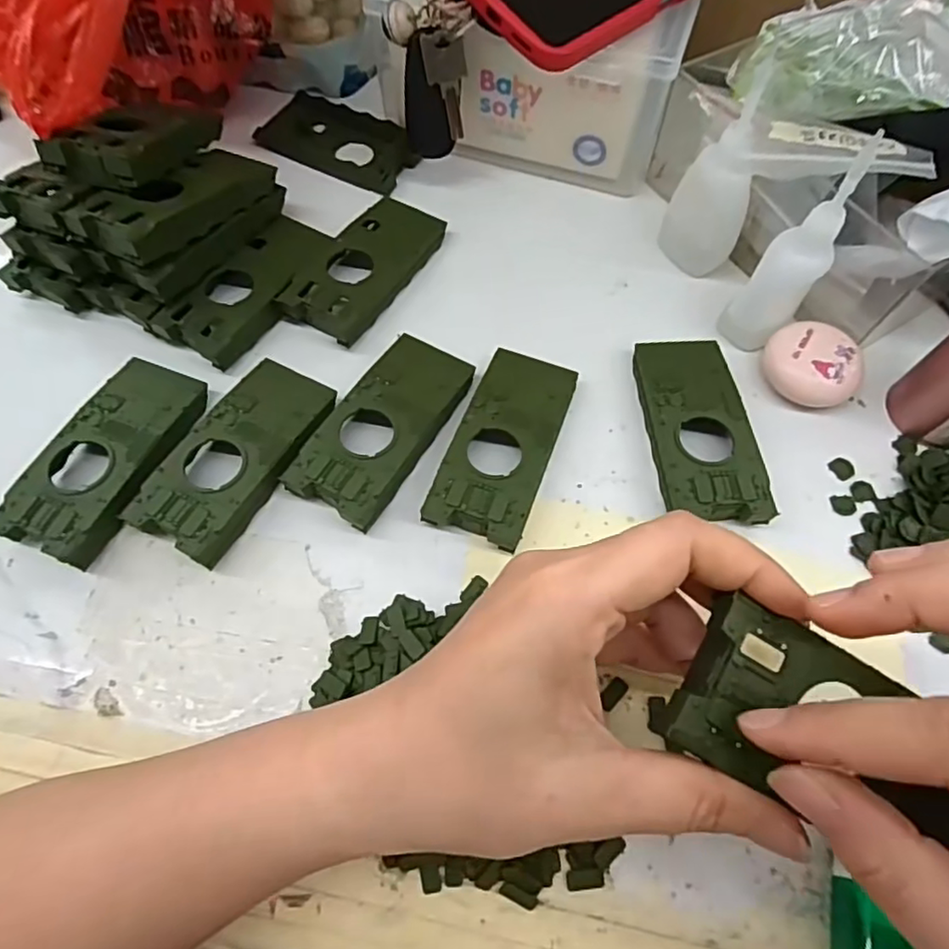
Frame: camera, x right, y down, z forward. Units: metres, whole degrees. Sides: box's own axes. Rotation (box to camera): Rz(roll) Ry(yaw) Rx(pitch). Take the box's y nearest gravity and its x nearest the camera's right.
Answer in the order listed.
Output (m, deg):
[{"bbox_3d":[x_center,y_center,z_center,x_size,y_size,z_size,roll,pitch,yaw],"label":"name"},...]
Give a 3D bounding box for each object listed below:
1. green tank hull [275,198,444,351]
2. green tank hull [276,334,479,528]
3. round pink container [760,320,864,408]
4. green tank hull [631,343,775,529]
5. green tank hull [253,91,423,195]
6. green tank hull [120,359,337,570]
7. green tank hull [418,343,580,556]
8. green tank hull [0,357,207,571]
[{"bbox_3d":[-0.061,-0.119,0.346,0.047,0.013,0.101,29,66,12],"label":"green tank hull"},{"bbox_3d":[-0.043,-0.023,0.301,0.050,0.019,0.104,27,65,12],"label":"green tank hull"},{"bbox_3d":[0.176,-0.056,0.320,0.048,0.025,0.041,36,67,15],"label":"round pink container"},{"bbox_3d":[0.110,-0.024,0.304,0.047,0.020,0.103,-2,63,-3],"label":"green tank hull"},{"bbox_3d":[-0.086,-0.220,0.396,0.098,0.010,0.057,27,65,12],"label":"green tank hull"},{"bbox_3d":[-0.112,-0.008,0.293,0.052,0.020,0.104,28,65,12],"label":"green tank hull"},{"bbox_3d":[0.016,-0.016,0.297,0.045,0.018,0.104,20,64,8],"label":"green tank hull"},{"bbox_3d":[-0.172,-0.008,0.292,0.051,0.021,0.104,19,64,8],"label":"green tank hull"}]

